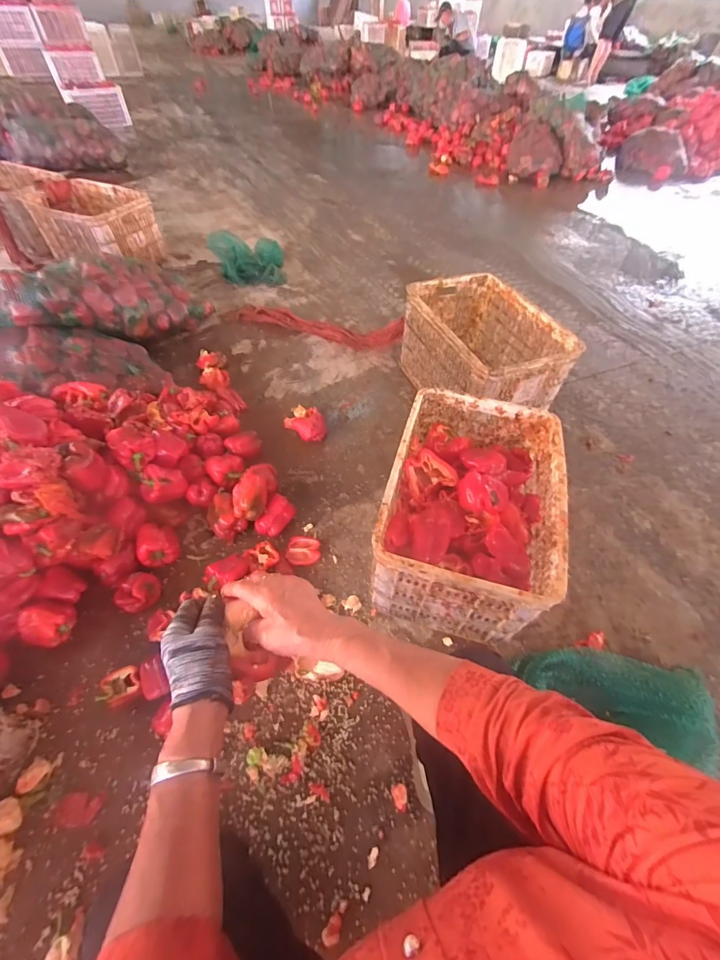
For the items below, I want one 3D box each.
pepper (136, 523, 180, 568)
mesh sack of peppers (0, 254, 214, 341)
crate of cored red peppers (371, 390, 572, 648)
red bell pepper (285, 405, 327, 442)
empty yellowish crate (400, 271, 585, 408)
[{"bbox_3d":[-0.508,0.159,0.970,0.085,0.067,0.102,-20,55,-19],"label":"pepper"},{"bbox_3d":[-0.947,-0.678,1.425,0.315,0.217,0.743,36,39,23],"label":"mesh sack of peppers"},{"bbox_3d":[0.253,0.077,0.960,0.358,0.299,0.524,13,52,8],"label":"crate of cored red peppers"},{"bbox_3d":[-0.176,-0.198,1.291,0.160,0.052,0.120,37,58,23],"label":"red bell pepper"},{"bbox_3d":[0.410,-0.459,1.369,0.375,0.280,0.561,-18,54,-15],"label":"empty yellowish crate"}]

